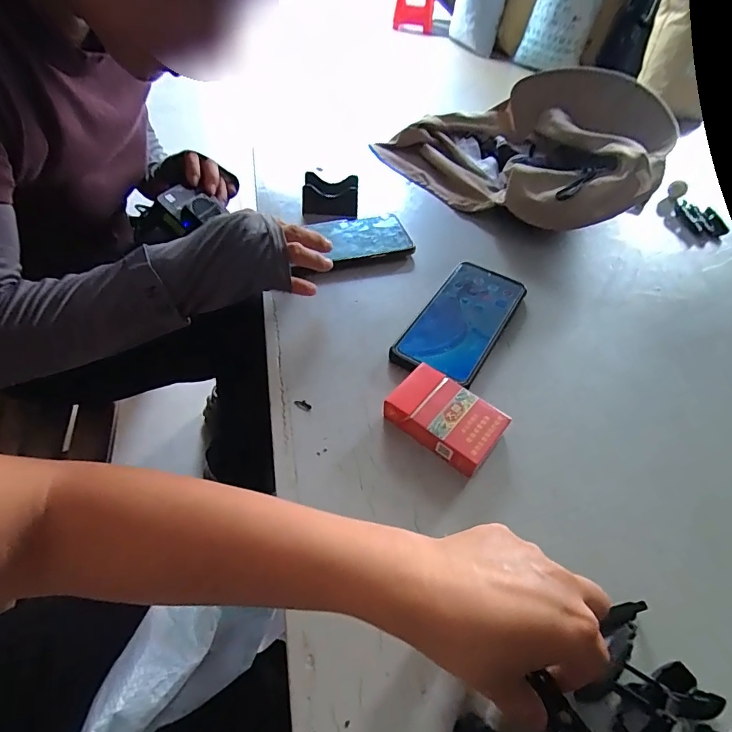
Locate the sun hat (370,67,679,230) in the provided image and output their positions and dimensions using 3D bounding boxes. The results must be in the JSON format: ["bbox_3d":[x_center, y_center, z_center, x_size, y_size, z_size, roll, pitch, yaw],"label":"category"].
[{"bbox_3d":[0.204,-0.308,0.616,0.367,0.118,0.247,30,54,19],"label":"sun hat"}]

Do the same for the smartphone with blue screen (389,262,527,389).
[{"bbox_3d":[0.096,-0.044,0.449,0.078,0.017,0.169,28,53,17],"label":"smartphone with blue screen"}]

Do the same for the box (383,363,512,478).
[{"bbox_3d":[0.065,0.043,0.369,0.087,0.027,0.056,32,55,20],"label":"box"}]

